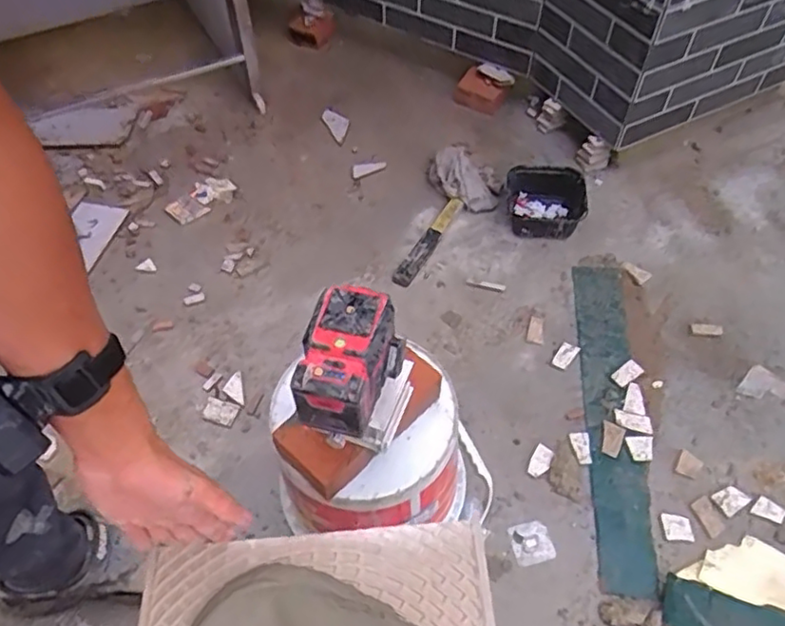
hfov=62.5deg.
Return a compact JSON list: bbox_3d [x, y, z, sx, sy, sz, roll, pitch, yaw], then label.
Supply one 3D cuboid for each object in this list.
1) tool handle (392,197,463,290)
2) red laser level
[{"bbox_3d":[0.079,-0.161,1.392,0.048,0.025,0.307,21,56,15],"label":"tool handle"},{"bbox_3d":[-0.041,0.045,0.650,0.092,0.077,0.135,12,55,10],"label":"red laser level"}]

